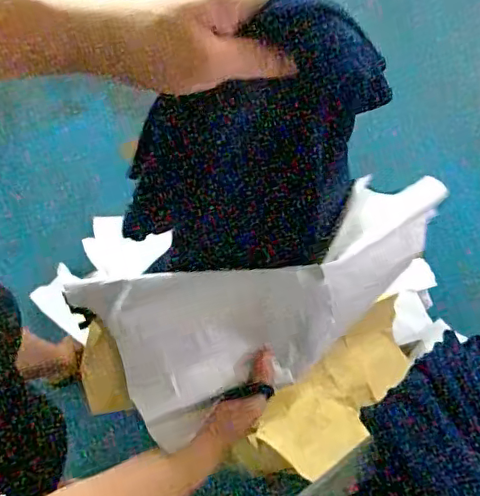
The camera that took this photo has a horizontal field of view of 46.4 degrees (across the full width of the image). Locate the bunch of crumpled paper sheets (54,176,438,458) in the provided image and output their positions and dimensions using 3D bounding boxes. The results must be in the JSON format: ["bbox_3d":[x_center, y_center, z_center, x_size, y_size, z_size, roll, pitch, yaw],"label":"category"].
[{"bbox_3d":[0.052,0.046,0.574,0.374,0.103,0.158,-23,78,-12],"label":"bunch of crumpled paper sheets"}]

